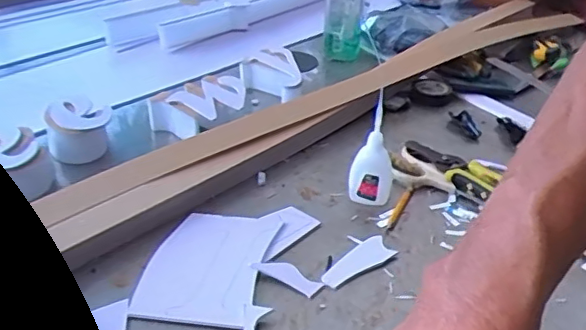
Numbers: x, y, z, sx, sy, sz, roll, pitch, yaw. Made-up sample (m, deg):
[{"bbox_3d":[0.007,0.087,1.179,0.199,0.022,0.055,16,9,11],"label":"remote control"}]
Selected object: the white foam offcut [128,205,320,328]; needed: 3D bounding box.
[{"bbox_3d":[-0.065,0.082,0.525,0.109,0.014,0.182,16,36,18],"label":"white foam offcut"}]

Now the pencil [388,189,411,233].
[{"bbox_3d":[0.112,0.047,0.594,0.007,0.004,0.074,17,36,20],"label":"pencil"}]

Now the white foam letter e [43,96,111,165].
[{"bbox_3d":[-0.251,-0.042,0.667,0.070,0.055,0.073,-11,36,-20],"label":"white foam letter e"}]

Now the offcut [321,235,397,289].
[{"bbox_3d":[0.057,0.089,0.525,0.080,0.007,0.028,-20,40,-31],"label":"offcut"}]

